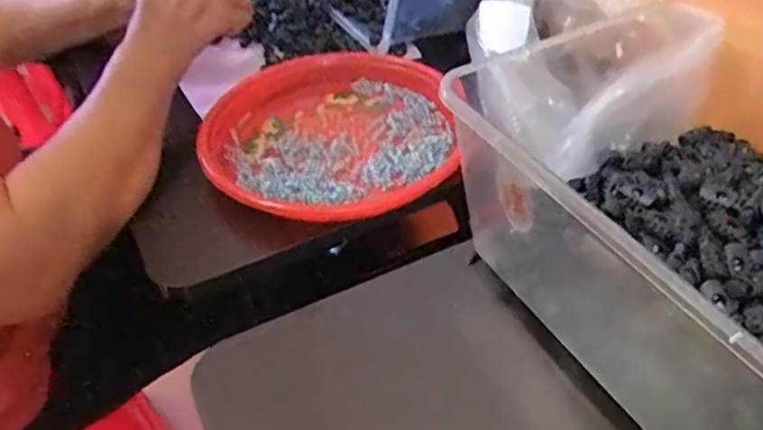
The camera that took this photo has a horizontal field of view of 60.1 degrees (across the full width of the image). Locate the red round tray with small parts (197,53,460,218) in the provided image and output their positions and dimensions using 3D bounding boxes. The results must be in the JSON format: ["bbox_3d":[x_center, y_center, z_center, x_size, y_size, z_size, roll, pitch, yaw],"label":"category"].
[{"bbox_3d":[-0.047,-0.077,0.610,0.235,0.036,0.236,-2,42,2],"label":"red round tray with small parts"}]

